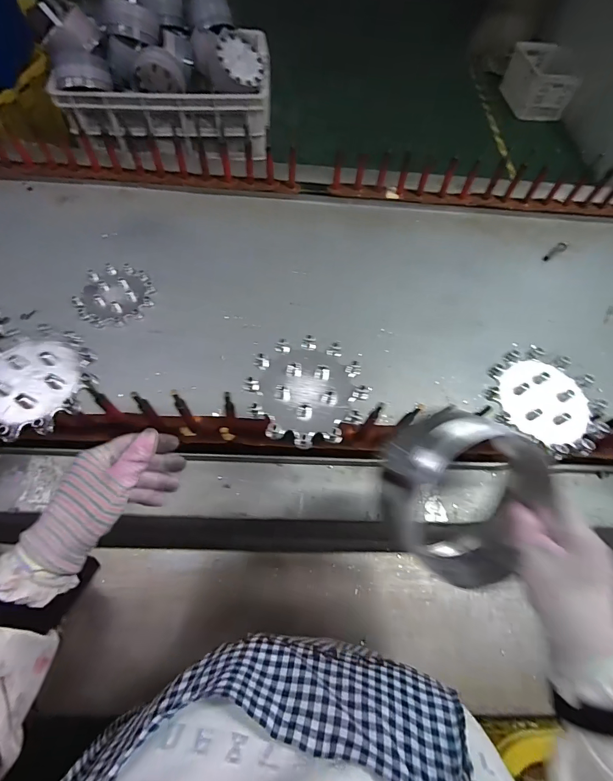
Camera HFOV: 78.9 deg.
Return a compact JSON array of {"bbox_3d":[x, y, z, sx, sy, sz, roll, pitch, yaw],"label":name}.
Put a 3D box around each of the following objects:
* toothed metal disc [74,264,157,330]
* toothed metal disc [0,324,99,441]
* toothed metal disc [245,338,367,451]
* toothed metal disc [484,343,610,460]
[{"bbox_3d":[-0.376,-0.189,0.728,0.140,0.013,0.138,-32,68,-19],"label":"toothed metal disc"},{"bbox_3d":[-0.333,-0.013,0.445,0.148,0.022,0.138,1,62,-3],"label":"toothed metal disc"},{"bbox_3d":[0.001,-0.001,0.462,0.139,0.020,0.138,1,62,-3],"label":"toothed metal disc"},{"bbox_3d":[0.310,0.010,0.479,0.137,0.017,0.142,1,62,-3],"label":"toothed metal disc"}]

